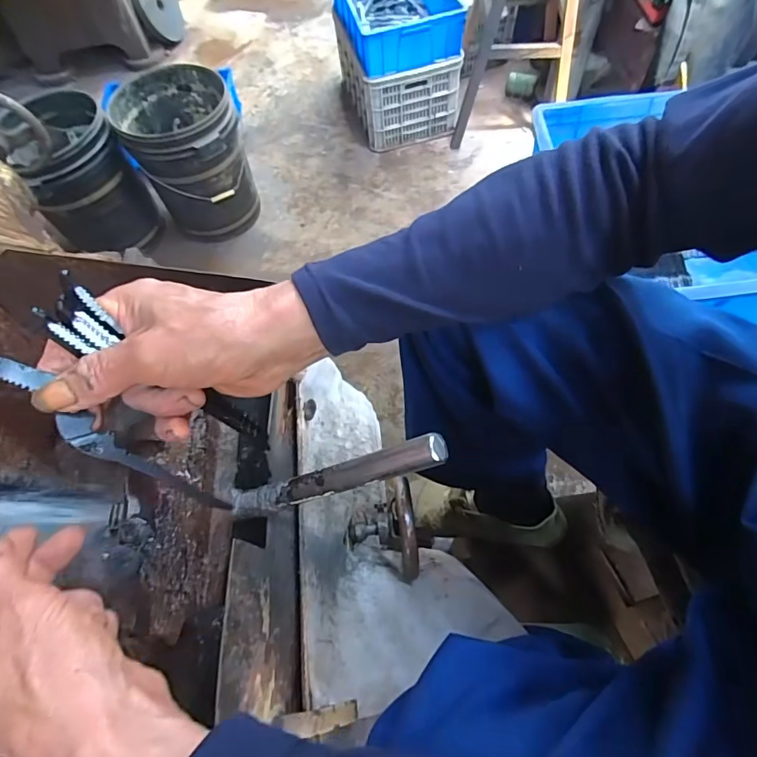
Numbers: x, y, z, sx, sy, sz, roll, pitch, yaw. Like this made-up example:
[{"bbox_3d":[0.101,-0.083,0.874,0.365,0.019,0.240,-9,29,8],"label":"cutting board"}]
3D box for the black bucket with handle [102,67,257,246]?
[{"bbox_3d":[-0.612,-0.717,1.540,0.335,0.415,0.360,-2,62,3],"label":"black bucket with handle"}]

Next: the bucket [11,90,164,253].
[{"bbox_3d":[-0.971,-0.654,1.513,0.320,0.360,0.361,-38,66,-15],"label":"bucket"}]

